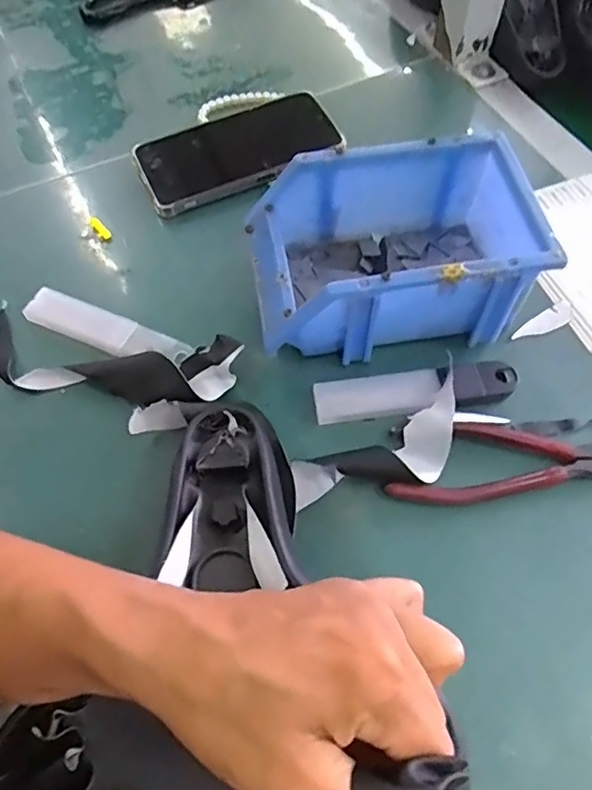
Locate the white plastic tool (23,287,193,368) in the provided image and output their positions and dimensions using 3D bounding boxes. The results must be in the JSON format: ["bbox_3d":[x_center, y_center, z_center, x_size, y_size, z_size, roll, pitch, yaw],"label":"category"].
[{"bbox_3d":[-0.129,-0.043,0.387,0.117,0.009,0.027,21,68,12],"label":"white plastic tool"}]

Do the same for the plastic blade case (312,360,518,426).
[{"bbox_3d":[0.076,-0.002,0.363,0.126,0.016,0.029,-7,60,-3],"label":"plastic blade case"}]

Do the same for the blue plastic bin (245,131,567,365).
[{"bbox_3d":[0.060,-0.094,0.381,0.172,0.077,0.117,-8,61,-4],"label":"blue plastic bin"}]

